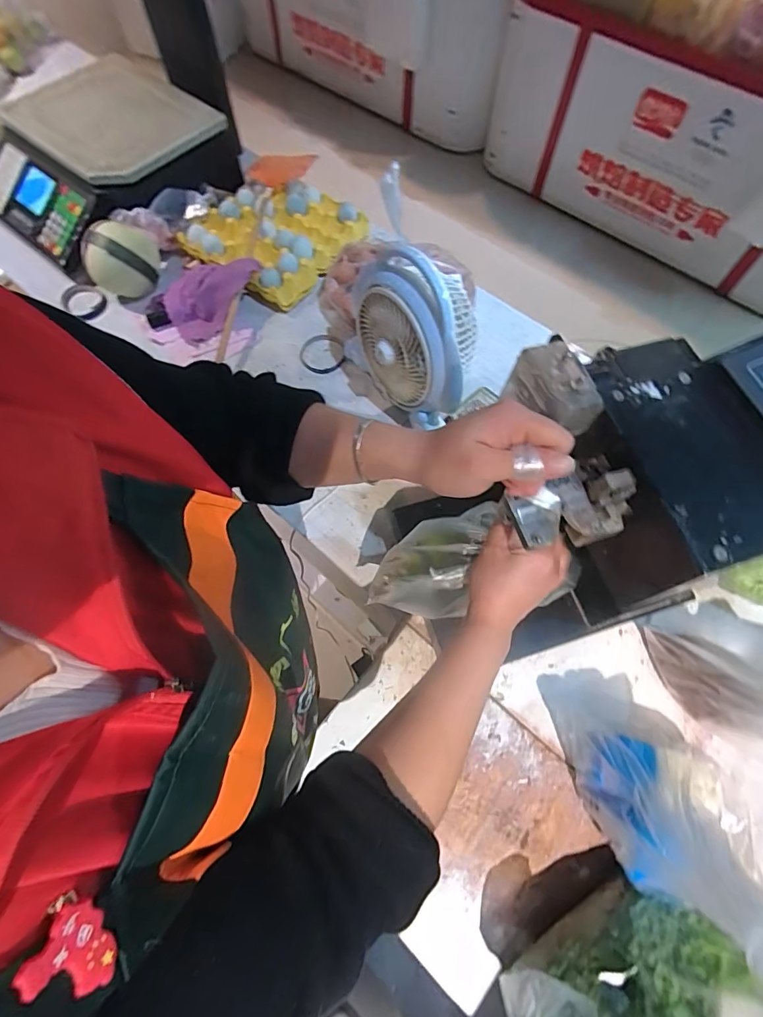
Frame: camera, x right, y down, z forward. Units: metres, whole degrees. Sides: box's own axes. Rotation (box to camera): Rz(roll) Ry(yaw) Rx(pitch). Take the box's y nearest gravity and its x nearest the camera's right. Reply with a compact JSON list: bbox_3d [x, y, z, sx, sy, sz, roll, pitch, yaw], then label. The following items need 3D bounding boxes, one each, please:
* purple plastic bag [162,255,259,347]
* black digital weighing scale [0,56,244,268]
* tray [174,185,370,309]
[{"bbox_3d":[-0.339,-0.418,0.882,0.144,0.079,0.175,33,69,13],"label":"purple plastic bag"},{"bbox_3d":[-0.559,-0.701,0.906,0.440,0.150,0.377,-37,72,-16],"label":"black digital weighing scale"},{"bbox_3d":[-0.208,-0.558,0.942,0.274,0.056,0.302,37,70,14],"label":"tray"}]

